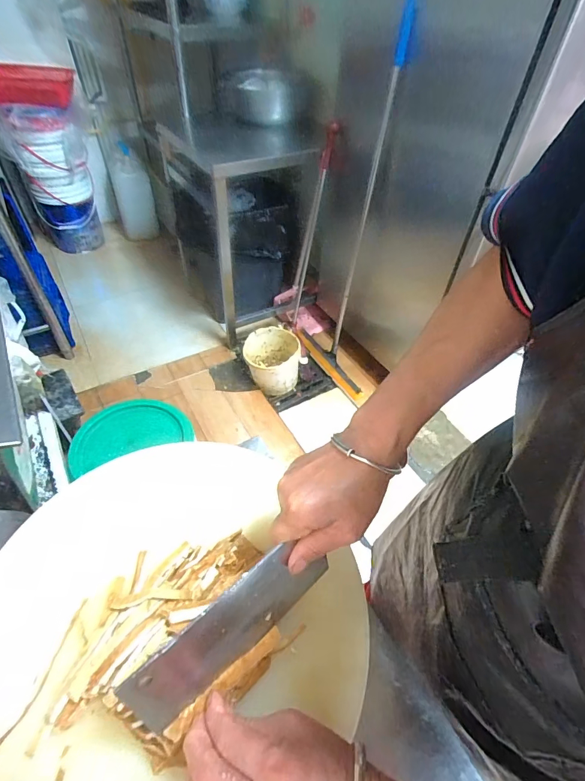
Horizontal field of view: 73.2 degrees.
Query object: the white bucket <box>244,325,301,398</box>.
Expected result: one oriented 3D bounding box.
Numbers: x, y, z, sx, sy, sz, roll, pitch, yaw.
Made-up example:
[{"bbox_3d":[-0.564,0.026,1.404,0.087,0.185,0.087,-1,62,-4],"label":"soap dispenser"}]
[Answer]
[{"bbox_3d":[-0.082,-0.124,1.686,0.230,0.175,0.241,2,48,-2],"label":"white bucket"}]

